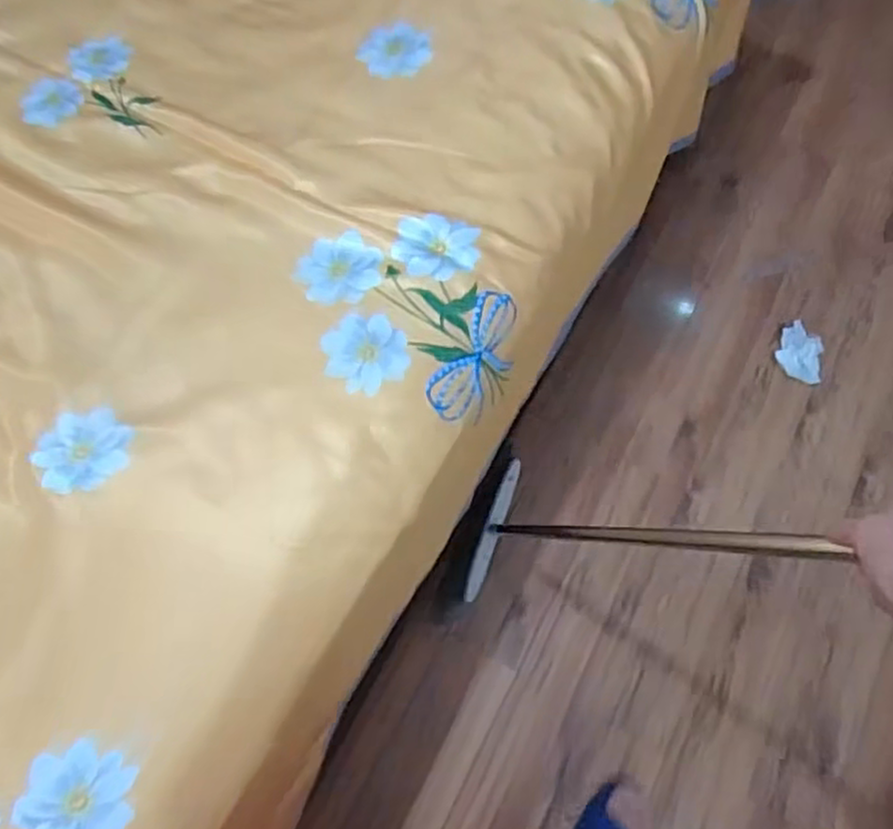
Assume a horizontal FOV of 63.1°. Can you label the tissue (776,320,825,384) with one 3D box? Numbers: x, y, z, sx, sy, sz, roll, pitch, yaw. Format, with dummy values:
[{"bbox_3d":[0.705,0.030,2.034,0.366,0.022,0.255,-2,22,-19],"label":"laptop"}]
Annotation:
[{"bbox_3d":[0.650,-0.116,1.338,0.078,0.016,0.115,11,69,4],"label":"tissue"}]

